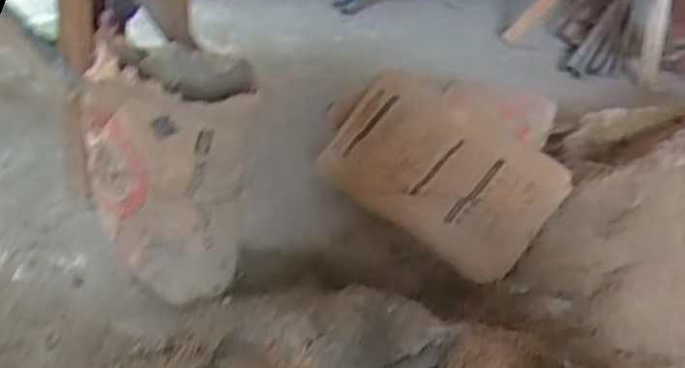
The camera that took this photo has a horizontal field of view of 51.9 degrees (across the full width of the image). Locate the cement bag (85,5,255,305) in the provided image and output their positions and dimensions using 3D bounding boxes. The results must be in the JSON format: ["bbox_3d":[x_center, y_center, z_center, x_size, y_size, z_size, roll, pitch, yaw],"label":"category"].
[{"bbox_3d":[-0.359,-0.027,1.504,0.334,0.528,0.244,-6,32,-25],"label":"cement bag"}]

